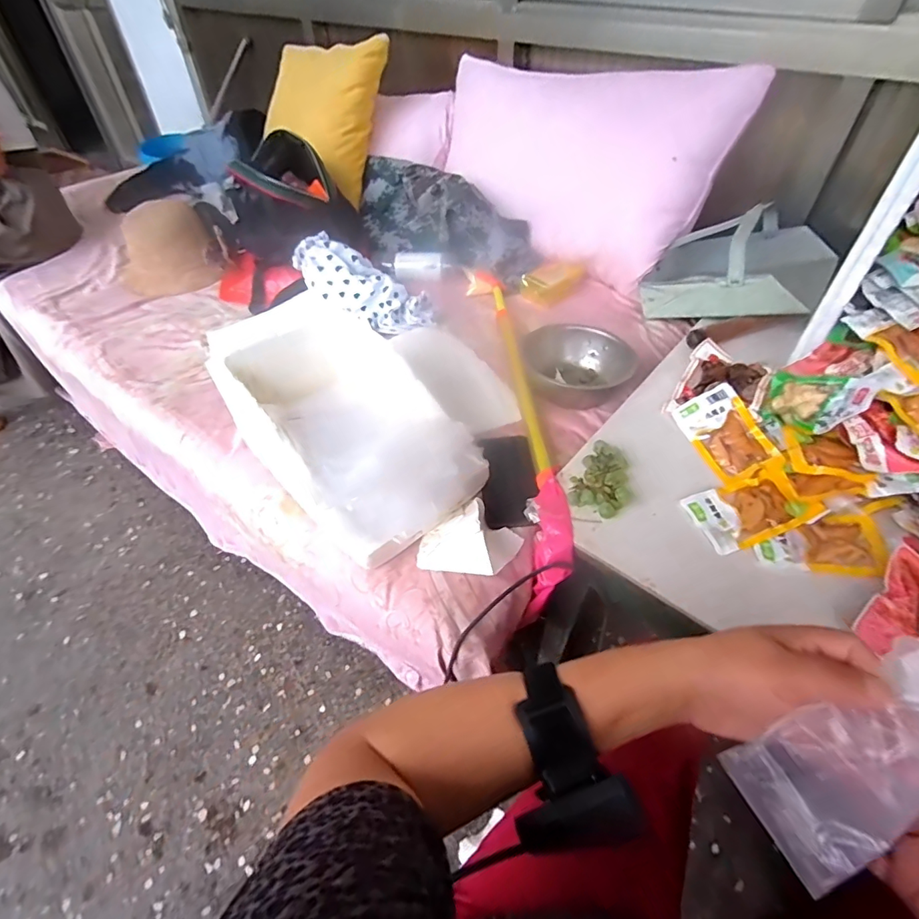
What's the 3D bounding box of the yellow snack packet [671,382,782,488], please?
[{"bbox_3d":[0.355,-0.035,0.649,0.080,0.013,0.135,-31,54,13],"label":"yellow snack packet"}]

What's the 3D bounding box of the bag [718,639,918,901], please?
[{"bbox_3d":[0.210,0.159,0.248,0.077,0.128,0.014,51,19,17],"label":"bag"}]

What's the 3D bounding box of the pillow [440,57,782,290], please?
[{"bbox_3d":[0.201,-0.618,1.068,0.679,0.427,0.140,31,31,27],"label":"pillow"}]

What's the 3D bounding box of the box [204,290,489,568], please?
[{"bbox_3d":[-0.144,-0.033,0.676,0.213,0.151,0.358,-34,55,-28],"label":"box"}]

